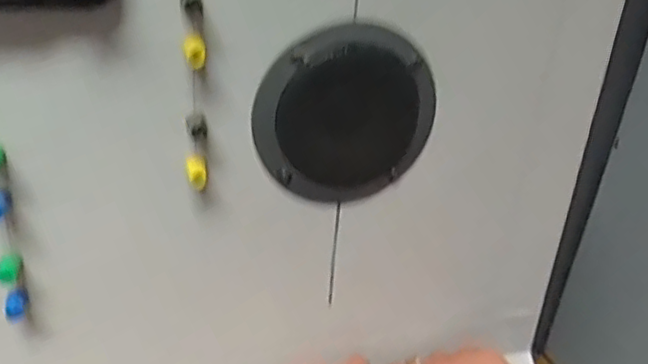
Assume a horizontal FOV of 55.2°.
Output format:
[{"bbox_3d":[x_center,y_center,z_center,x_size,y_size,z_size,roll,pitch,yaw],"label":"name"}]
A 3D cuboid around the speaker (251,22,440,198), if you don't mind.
[{"bbox_3d":[0.015,-0.044,0.418,0.125,0.119,0.012,-6,28,-19],"label":"speaker"}]

